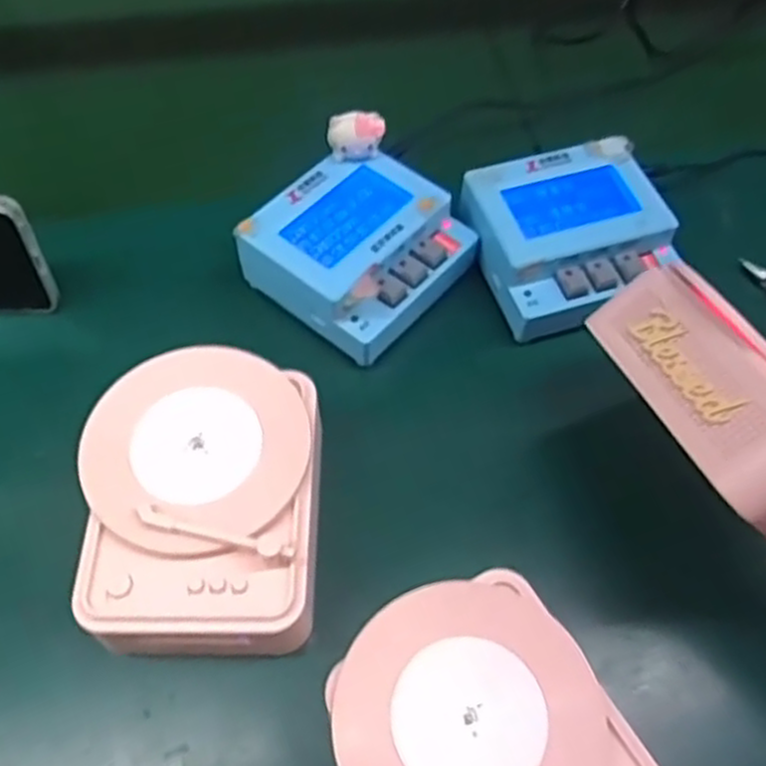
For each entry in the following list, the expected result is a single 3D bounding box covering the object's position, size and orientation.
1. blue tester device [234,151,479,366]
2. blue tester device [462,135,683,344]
[{"bbox_3d":[-0.013,-0.078,0.433,0.096,0.038,0.101,37,64,20],"label":"blue tester device"},{"bbox_3d":[0.109,-0.084,0.439,0.101,0.043,0.099,-15,59,-10],"label":"blue tester device"}]

